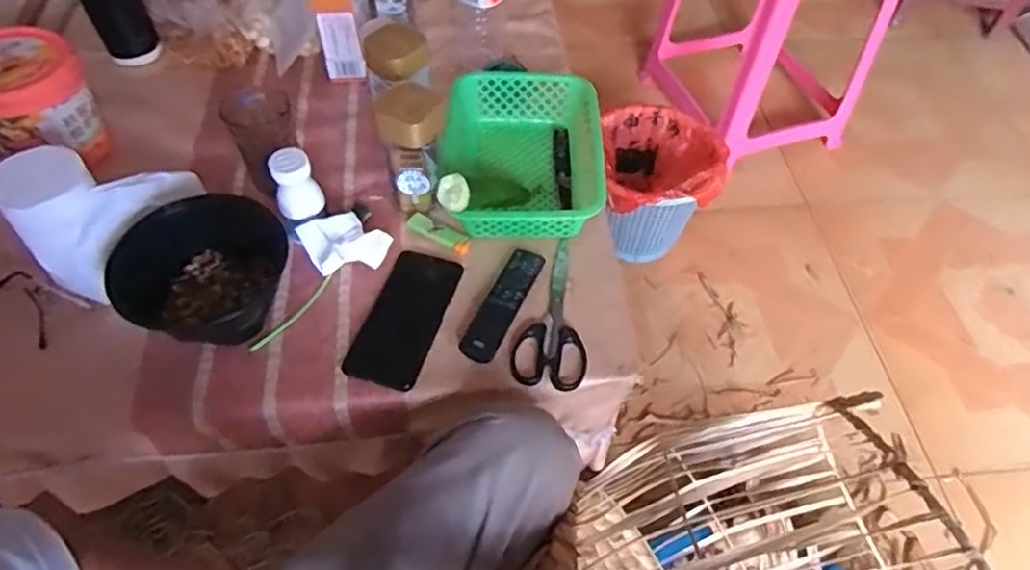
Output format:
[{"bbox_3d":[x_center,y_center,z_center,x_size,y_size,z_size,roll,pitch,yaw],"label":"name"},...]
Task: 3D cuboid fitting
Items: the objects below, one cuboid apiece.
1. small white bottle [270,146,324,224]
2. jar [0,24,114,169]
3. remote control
[{"bbox_3d":[-0.236,-0.107,0.705,0.047,0.062,0.044,-22,58,-17],"label":"small white bottle"},{"bbox_3d":[-0.565,-0.211,0.781,0.127,0.130,0.124,1,54,-1],"label":"jar"},{"bbox_3d":[-0.010,0.017,0.709,0.037,0.022,0.155,21,56,13],"label":"remote control"}]

